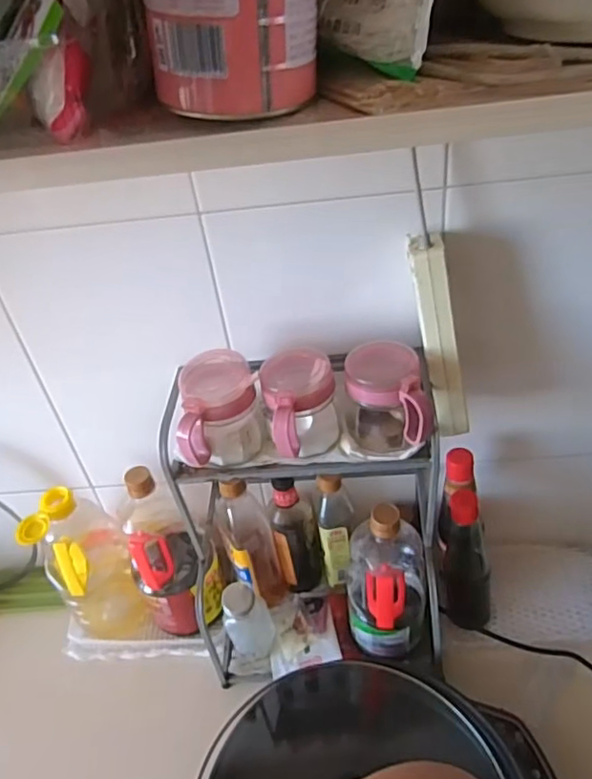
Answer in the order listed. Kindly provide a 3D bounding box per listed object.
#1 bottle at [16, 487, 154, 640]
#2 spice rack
[{"bbox_3d":[-0.304,0.246,0.855,0.102,0.274,0.135,-33,45,-28],"label":"bottle"},{"bbox_3d":[0.017,0.169,0.747,0.298,0.449,0.191,-5,39,3],"label":"spice rack"}]

